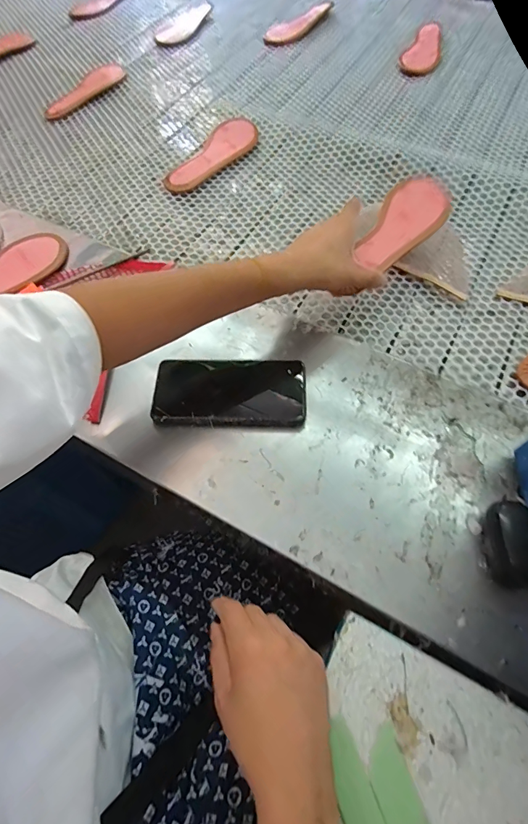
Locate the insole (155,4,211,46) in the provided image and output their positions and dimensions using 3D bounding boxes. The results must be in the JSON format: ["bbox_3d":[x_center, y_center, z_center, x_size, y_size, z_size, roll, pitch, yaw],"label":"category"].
[{"bbox_3d":[-0.198,-0.920,0.954,0.090,0.016,0.179,21,66,12],"label":"insole"}]

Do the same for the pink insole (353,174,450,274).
[{"bbox_3d":[0.174,-0.234,0.493,0.075,0.010,0.166,34,74,16],"label":"pink insole"}]

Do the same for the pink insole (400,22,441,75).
[{"bbox_3d":[0.336,-0.760,0.839,0.071,0.017,0.178,20,66,12],"label":"pink insole"}]

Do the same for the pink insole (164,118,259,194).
[{"bbox_3d":[-0.087,-0.437,0.687,0.072,0.020,0.218,33,69,17],"label":"pink insole"}]

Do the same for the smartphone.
[{"bbox_3d":[-0.037,-0.023,0.439,0.162,0.011,0.083,1,64,3],"label":"smartphone"}]

